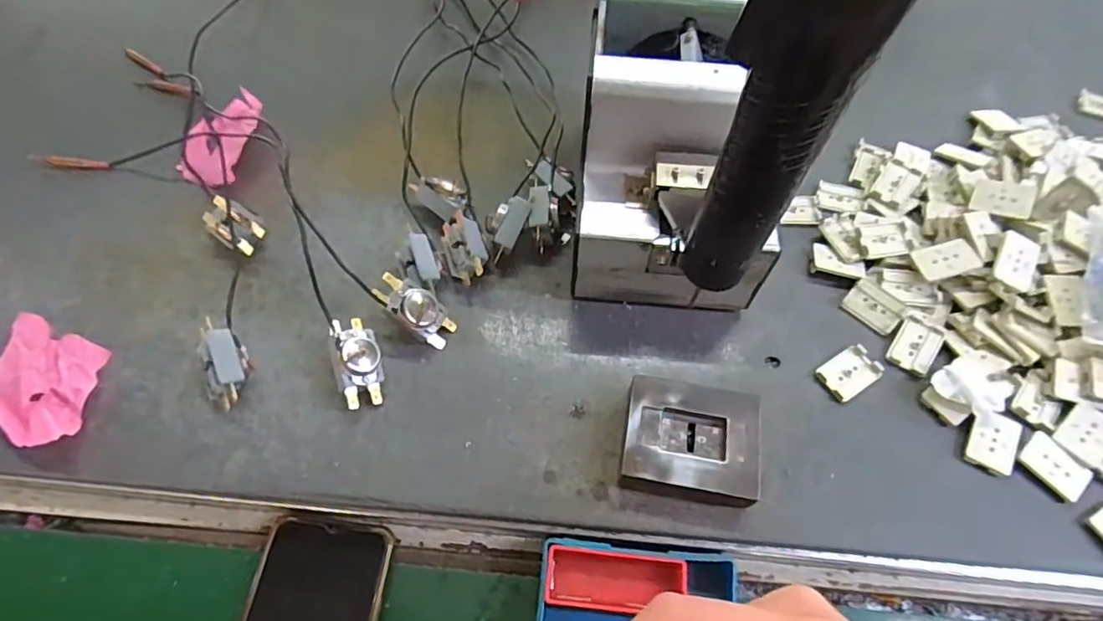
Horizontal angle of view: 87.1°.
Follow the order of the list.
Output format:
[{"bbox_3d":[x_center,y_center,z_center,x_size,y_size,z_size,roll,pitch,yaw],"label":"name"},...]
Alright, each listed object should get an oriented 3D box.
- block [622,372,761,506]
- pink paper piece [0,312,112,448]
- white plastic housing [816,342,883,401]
[{"bbox_3d":[0.086,0.082,0.361,0.080,0.028,0.069,10,63,4],"label":"block"},{"bbox_3d":[-0.324,0.044,0.371,0.061,0.018,0.085,-4,63,-3],"label":"pink paper piece"},{"bbox_3d":[0.203,0.042,0.395,0.041,0.005,0.028,-30,67,-15],"label":"white plastic housing"}]

